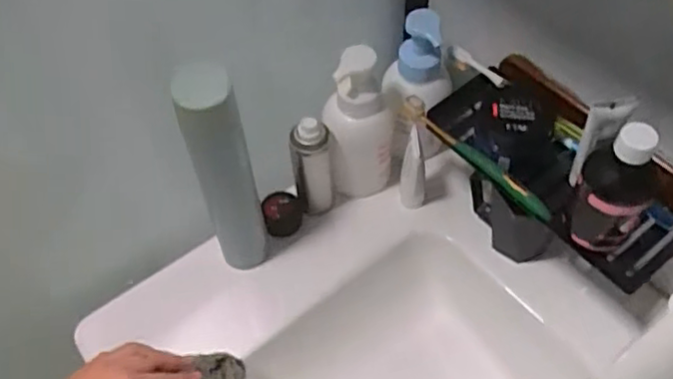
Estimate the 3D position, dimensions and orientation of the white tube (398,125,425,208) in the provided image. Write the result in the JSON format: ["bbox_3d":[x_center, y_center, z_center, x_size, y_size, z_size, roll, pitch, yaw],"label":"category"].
[{"bbox_3d":[0.085,-0.019,0.723,0.027,0.121,0.025,5,55,6],"label":"white tube"}]

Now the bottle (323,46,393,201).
[{"bbox_3d":[0.027,-0.064,0.713,0.078,0.204,0.058,-14,55,-7],"label":"bottle"}]

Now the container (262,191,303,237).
[{"bbox_3d":[-0.061,0.028,0.741,0.043,0.036,0.040,-1,55,2],"label":"container"}]

